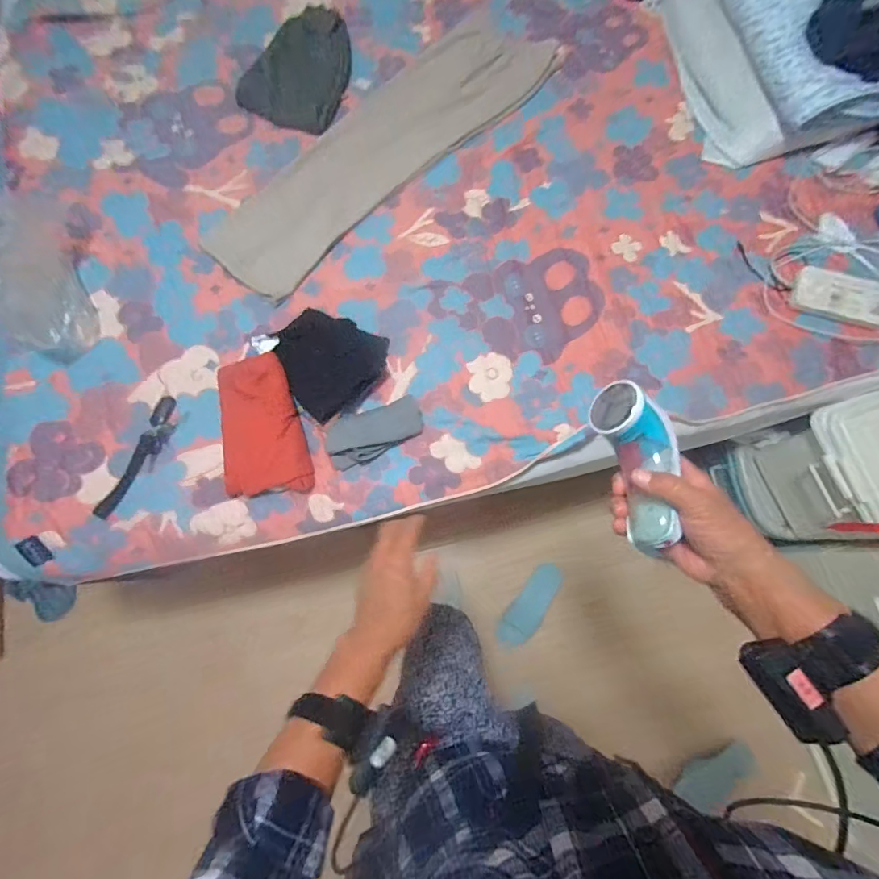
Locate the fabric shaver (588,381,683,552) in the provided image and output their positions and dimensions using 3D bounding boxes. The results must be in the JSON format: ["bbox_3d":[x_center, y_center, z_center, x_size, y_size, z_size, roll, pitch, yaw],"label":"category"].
[{"bbox_3d":[0.191,0.016,0.414,0.066,0.048,0.146,-9,75,-2],"label":"fabric shaver"}]

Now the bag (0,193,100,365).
[{"bbox_3d":[-0.811,-0.332,0.898,0.163,0.075,0.381,-24,79,-5],"label":"bag"}]

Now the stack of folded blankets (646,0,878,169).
[{"bbox_3d":[0.757,-0.963,0.978,0.357,0.251,0.640,-14,78,-3],"label":"stack of folded blankets"}]

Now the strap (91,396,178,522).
[{"bbox_3d":[-0.555,0.032,0.837,0.043,0.016,0.242,22,70,-10],"label":"strap"}]

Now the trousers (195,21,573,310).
[{"bbox_3d":[-0.118,-0.671,1.014,0.239,0.026,0.909,44,81,8],"label":"trousers"}]

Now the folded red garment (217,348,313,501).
[{"bbox_3d":[-0.328,-0.025,0.831,0.145,0.028,0.250,-10,87,-3],"label":"folded red garment"}]

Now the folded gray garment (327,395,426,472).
[{"bbox_3d":[-0.124,-0.015,0.862,0.187,0.029,0.094,-22,79,-5],"label":"folded gray garment"}]

